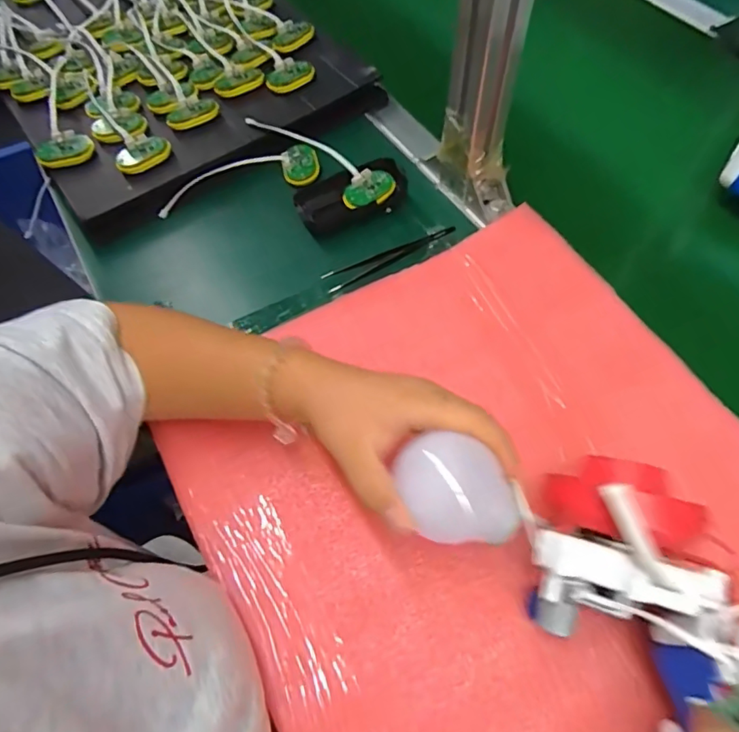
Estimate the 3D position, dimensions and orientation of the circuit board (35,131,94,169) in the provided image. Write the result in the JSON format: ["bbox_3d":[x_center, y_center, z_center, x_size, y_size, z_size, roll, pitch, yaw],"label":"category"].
[{"bbox_3d":[-0.309,-0.218,0.517,0.056,0.020,0.029,-24,63,-10],"label":"circuit board"}]

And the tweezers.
[{"bbox_3d":[0.020,-0.103,0.480,0.133,0.005,0.024,-23,62,-10],"label":"tweezers"}]

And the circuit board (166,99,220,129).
[{"bbox_3d":[-0.185,-0.263,0.534,0.054,0.011,0.024,-29,64,-13],"label":"circuit board"}]

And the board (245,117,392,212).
[{"bbox_3d":[-0.049,-0.213,0.518,0.050,0.028,0.170,-41,67,-18],"label":"board"}]

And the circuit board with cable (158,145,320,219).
[{"bbox_3d":[-0.133,-0.188,0.520,0.172,0.019,0.041,-23,62,-10],"label":"circuit board with cable"}]

